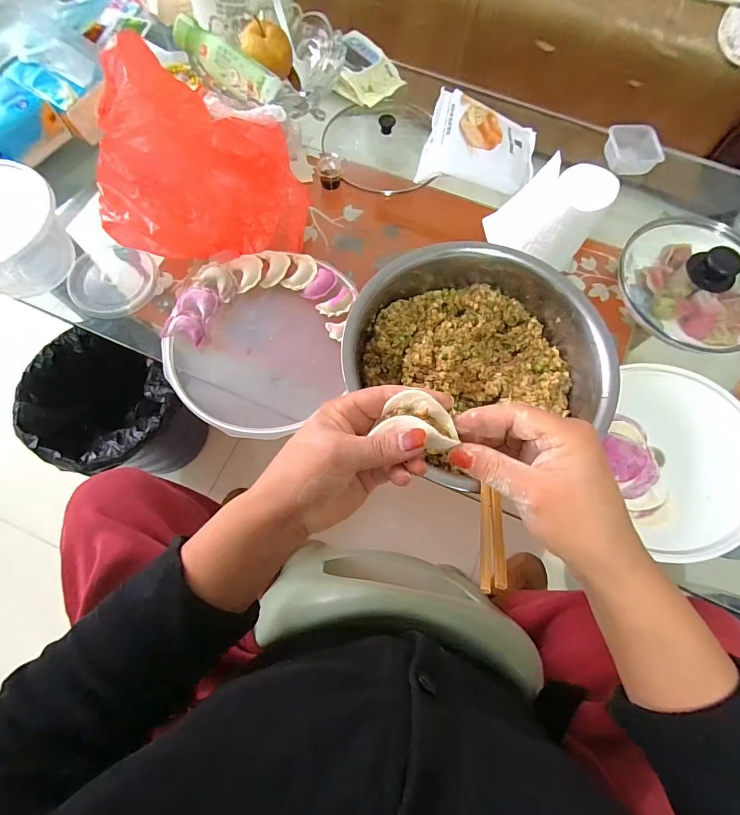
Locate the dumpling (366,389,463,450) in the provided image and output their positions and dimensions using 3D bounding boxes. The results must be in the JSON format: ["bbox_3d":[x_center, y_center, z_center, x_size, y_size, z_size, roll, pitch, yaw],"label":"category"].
[{"bbox_3d":[0.034,0.010,0.266,0.051,0.022,0.032,24,72,6],"label":"dumpling"}]

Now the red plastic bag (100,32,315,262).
[{"bbox_3d":[-0.222,-0.334,0.533,0.255,0.147,0.221,-4,71,-3],"label":"red plastic bag"}]

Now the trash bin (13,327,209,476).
[{"bbox_3d":[-0.487,0.023,0.790,0.263,0.228,0.220,30,73,8],"label":"trash bin"}]

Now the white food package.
[{"bbox_3d":[0.169,-0.402,0.601,0.166,0.056,0.130,15,71,3],"label":"white food package"}]

